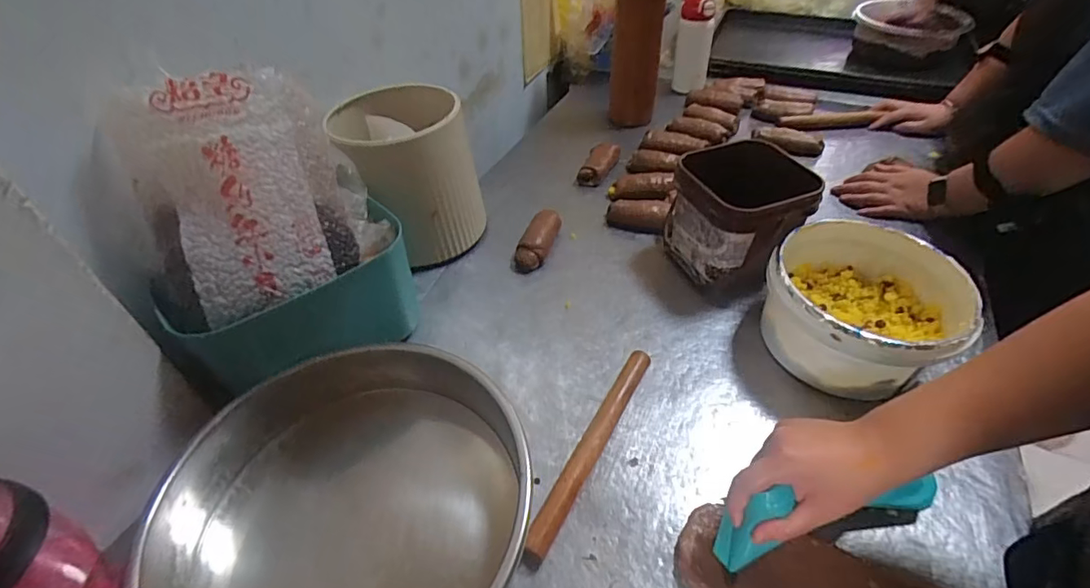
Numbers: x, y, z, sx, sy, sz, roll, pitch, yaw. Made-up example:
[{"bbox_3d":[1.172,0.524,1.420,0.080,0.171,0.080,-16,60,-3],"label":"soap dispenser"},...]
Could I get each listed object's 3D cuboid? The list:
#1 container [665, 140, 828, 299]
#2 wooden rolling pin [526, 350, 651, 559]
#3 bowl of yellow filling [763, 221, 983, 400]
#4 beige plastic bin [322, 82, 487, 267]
[{"bbox_3d":[0.258,-0.105,0.695,0.137,0.147,0.149,-17,47,-14],"label":"container"},{"bbox_3d":[0.051,0.156,0.532,0.024,0.026,0.251,22,50,22],"label":"wooden rolling pin"},{"bbox_3d":[0.357,0.022,0.591,0.192,0.114,0.193,-1,45,1],"label":"bowl of yellow filling"},{"bbox_3d":[-0.190,-0.168,0.736,0.160,0.204,0.164,-1,45,1],"label":"beige plastic bin"}]

